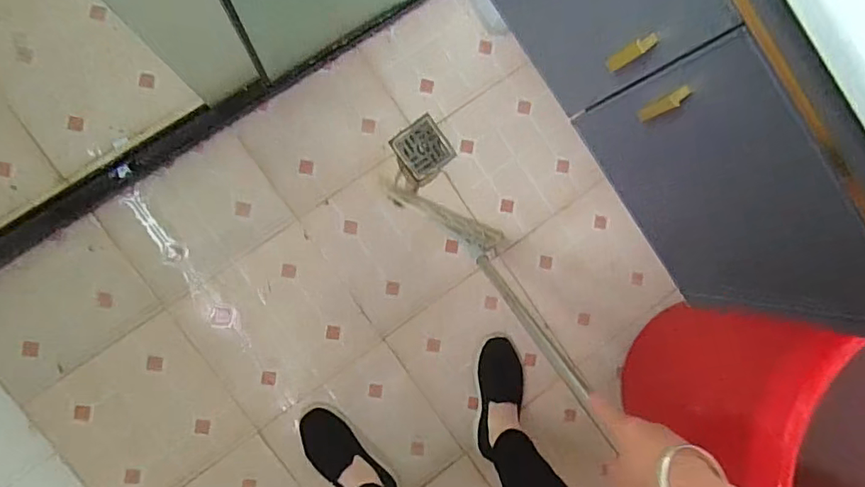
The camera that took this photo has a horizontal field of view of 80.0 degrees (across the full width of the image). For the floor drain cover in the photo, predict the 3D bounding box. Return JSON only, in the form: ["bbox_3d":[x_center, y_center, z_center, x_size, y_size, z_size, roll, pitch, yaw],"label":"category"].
[{"bbox_3d":[-0.019,-0.196,1.063,0.105,0.008,0.104,-37,95,-7],"label":"floor drain cover"}]

